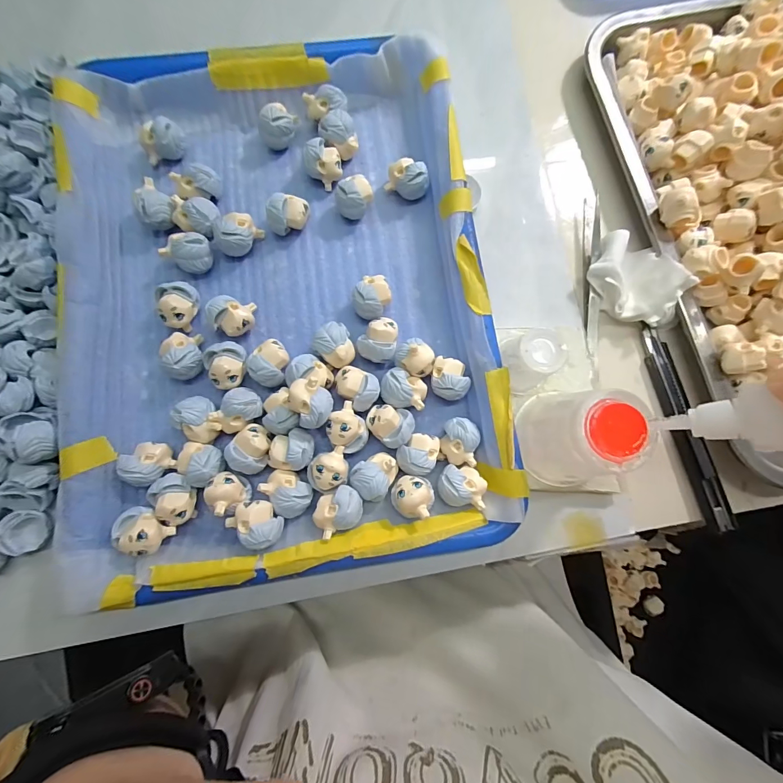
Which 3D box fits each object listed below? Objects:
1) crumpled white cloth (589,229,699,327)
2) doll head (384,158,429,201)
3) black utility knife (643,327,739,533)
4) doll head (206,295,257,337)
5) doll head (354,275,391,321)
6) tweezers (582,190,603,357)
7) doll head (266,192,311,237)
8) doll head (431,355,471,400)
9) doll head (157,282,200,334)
[{"bbox_3d":[0.162,-0.073,0.251,0.045,0.030,0.070,-26,83,-5],"label":"crumpled white cloth"},{"bbox_3d":[0.011,-0.144,0.257,0.026,0.021,0.020,27,82,2],"label":"doll head"},{"bbox_3d":[0.191,0.022,0.247,0.016,0.005,0.132,-17,79,13],"label":"black utility knife"},{"bbox_3d":[-0.098,-0.046,0.234,0.022,0.023,0.022,0,81,-2],"label":"doll head"},{"bbox_3d":[-0.012,-0.059,0.242,0.023,0.024,0.027,-5,82,-2],"label":"doll head"},{"bbox_3d":[0.140,-0.084,0.263,0.014,0.013,0.119,6,81,-1],"label":"tweezers"},{"bbox_3d":[-0.067,-0.116,0.248,0.028,0.022,0.019,-24,83,-5],"label":"doll head"},{"bbox_3d":[0.037,-0.008,0.236,0.023,0.024,0.025,0,81,-2],"label":"doll head"},{"bbox_3d":[-0.132,-0.054,0.235,0.020,0.022,0.027,31,82,3],"label":"doll head"}]

